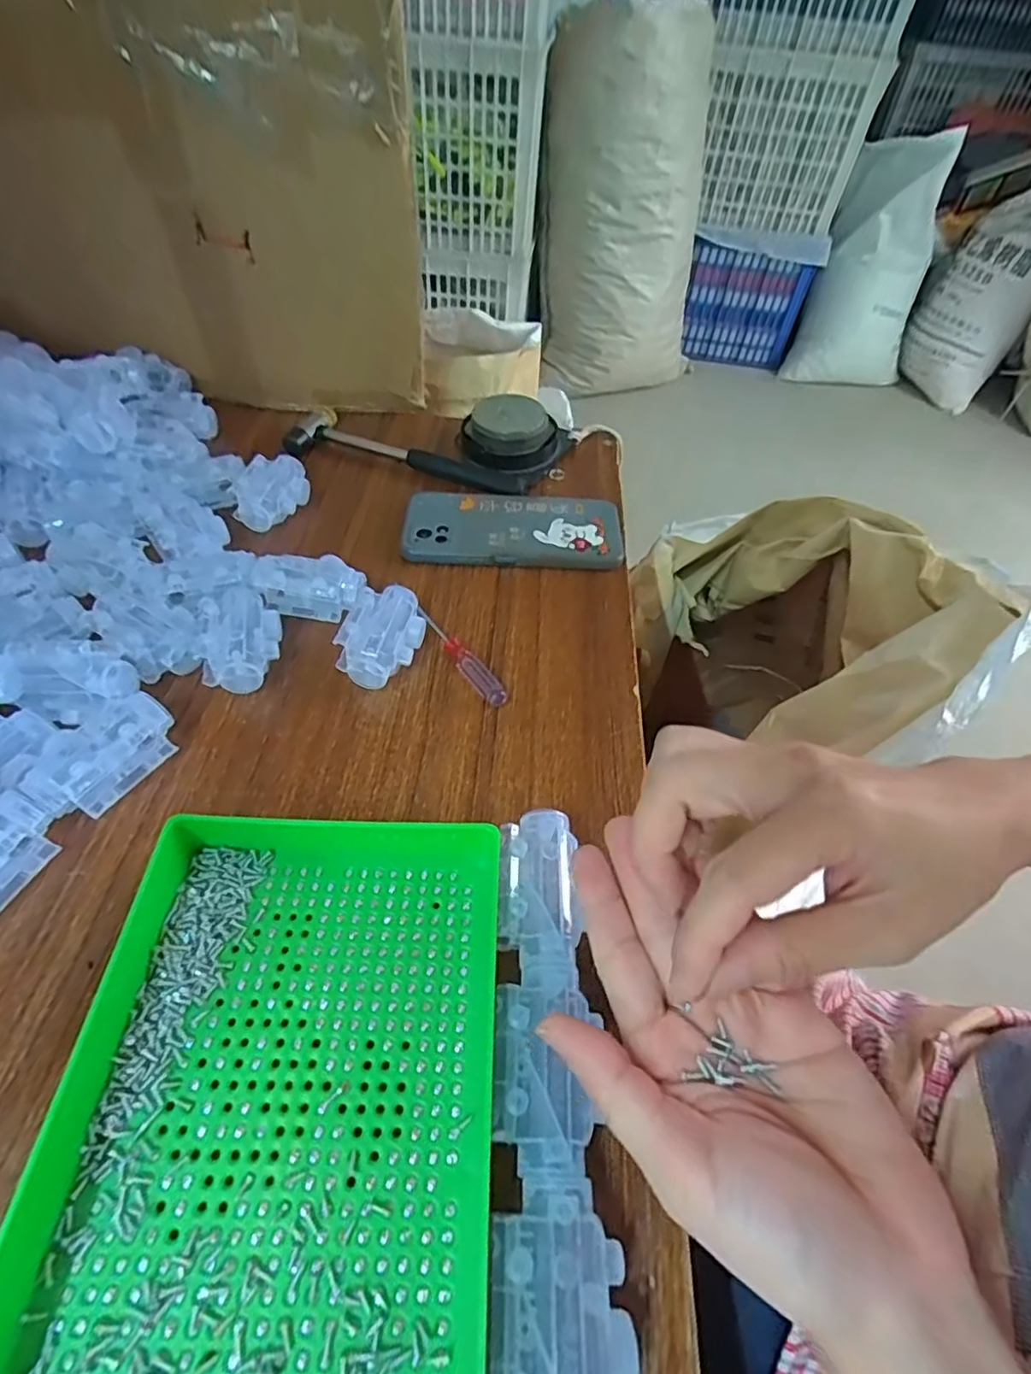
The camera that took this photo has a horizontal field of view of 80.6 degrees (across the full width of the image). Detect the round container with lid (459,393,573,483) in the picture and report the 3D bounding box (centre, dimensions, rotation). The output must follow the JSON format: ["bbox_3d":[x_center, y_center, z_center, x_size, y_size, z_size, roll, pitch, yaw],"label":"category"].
[{"bbox_3d":[-0.004,-0.223,0.529,0.081,0.038,0.081,3,51,-3],"label":"round container with lid"}]

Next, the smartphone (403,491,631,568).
[{"bbox_3d":[-0.001,-0.123,0.470,0.162,0.015,0.080,4,51,-2],"label":"smartphone"}]

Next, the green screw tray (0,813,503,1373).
[{"bbox_3d":[-0.086,0.164,0.212,0.157,0.034,0.248,3,51,-3],"label":"green screw tray"}]

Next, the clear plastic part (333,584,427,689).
[{"bbox_3d":[-0.081,-0.032,0.379,0.040,0.030,0.068,16,51,7],"label":"clear plastic part"}]

